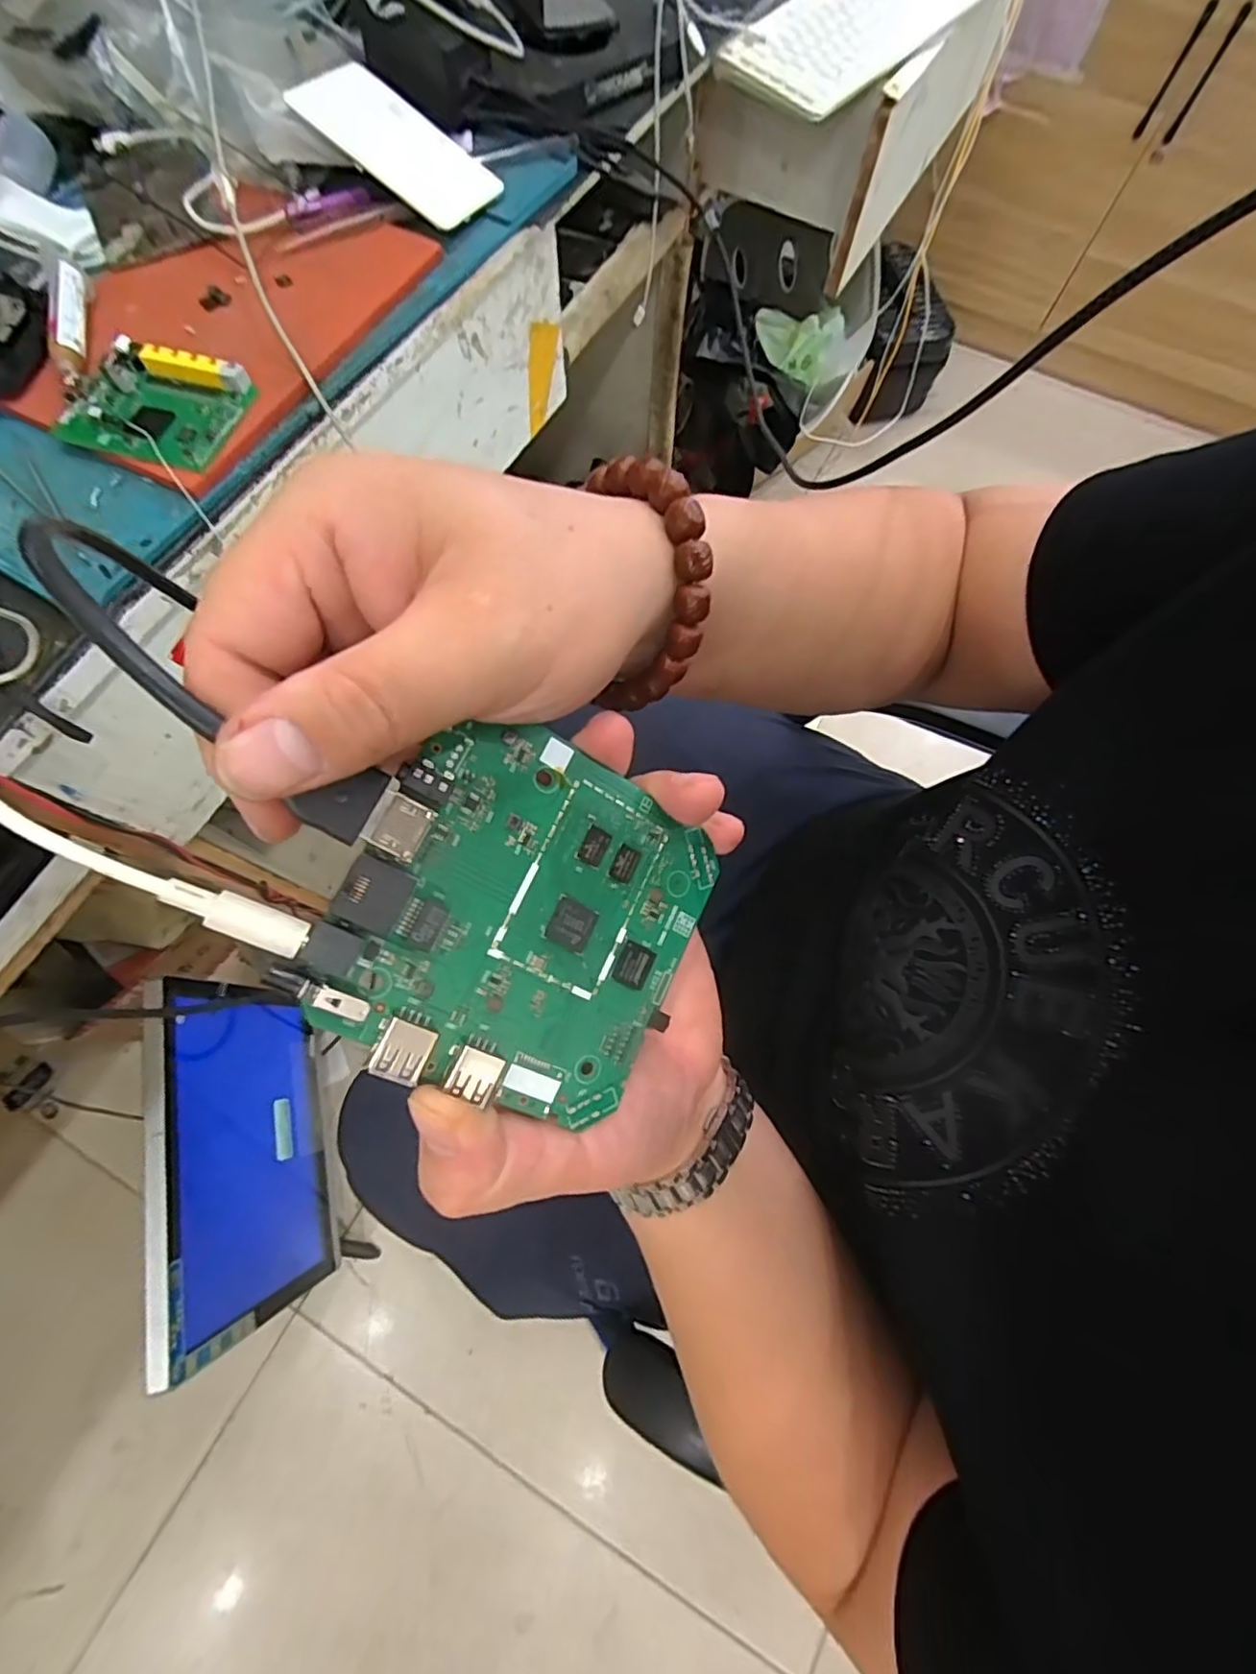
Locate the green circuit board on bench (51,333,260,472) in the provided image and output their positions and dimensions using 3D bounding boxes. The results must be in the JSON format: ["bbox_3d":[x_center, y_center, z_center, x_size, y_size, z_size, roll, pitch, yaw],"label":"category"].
[{"bbox_3d":[-0.313,-0.286,0.410,0.114,0.017,0.083,18,72,5],"label":"green circuit board on bench"}]

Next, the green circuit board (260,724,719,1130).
[{"bbox_3d":[-0.026,0.023,0.174,0.098,0.008,0.096,33,75,-24],"label":"green circuit board"}]

